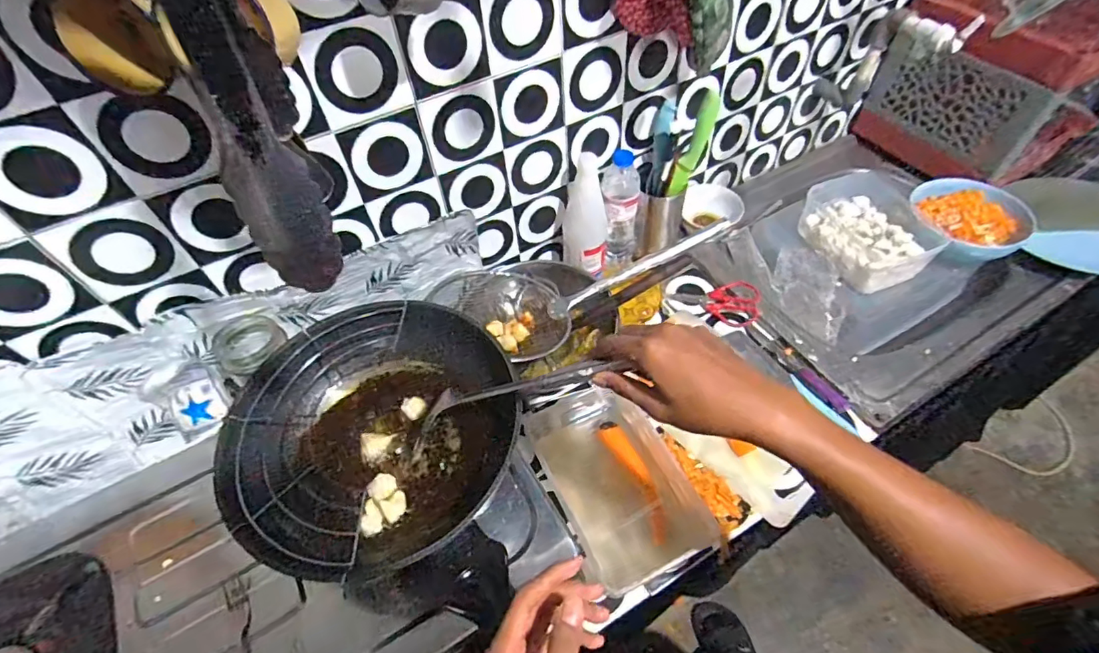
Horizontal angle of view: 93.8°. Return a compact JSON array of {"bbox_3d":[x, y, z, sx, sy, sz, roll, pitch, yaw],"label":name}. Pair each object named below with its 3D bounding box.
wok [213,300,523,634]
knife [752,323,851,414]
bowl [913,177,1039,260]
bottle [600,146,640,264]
[{"bbox_3d":[-0.179,0.132,0.583,0.304,0.121,0.299,10,55,11],"label":"wok"},{"bbox_3d":[0.396,0.061,0.824,0.029,0.013,0.189,-28,57,-16],"label":"knife"},{"bbox_3d":[0.721,-0.192,0.897,0.172,0.058,0.156,-16,54,-8],"label":"bowl"},{"bbox_3d":[0.120,-0.193,0.877,0.059,0.204,0.058,4,54,7],"label":"bottle"}]

